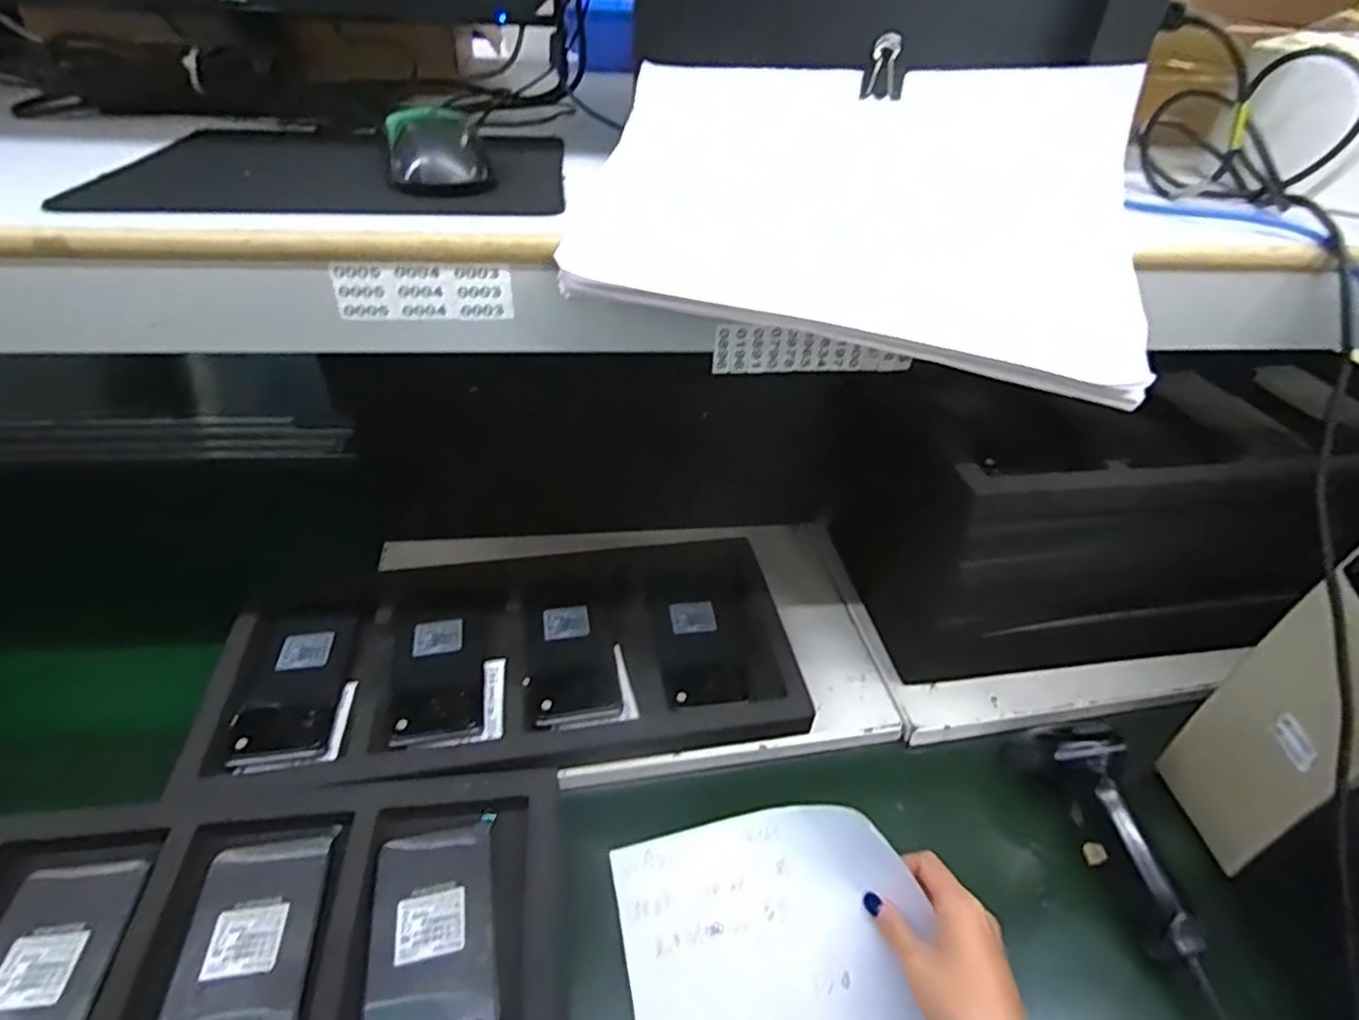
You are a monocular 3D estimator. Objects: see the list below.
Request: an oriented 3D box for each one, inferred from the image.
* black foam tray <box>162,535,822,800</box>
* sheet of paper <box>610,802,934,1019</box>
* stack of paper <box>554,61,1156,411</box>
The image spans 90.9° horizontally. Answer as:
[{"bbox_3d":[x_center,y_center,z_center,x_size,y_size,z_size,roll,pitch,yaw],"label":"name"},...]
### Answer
[{"bbox_3d":[-0.138,0.130,0.579,0.471,0.030,0.198,-6,41,-10],"label":"black foam tray"},{"bbox_3d":[0.060,0.284,0.445,0.191,0.019,0.148,-16,66,0],"label":"sheet of paper"},{"bbox_3d":[0.098,-0.170,0.372,0.290,0.105,0.184,8,40,6],"label":"stack of paper"}]

